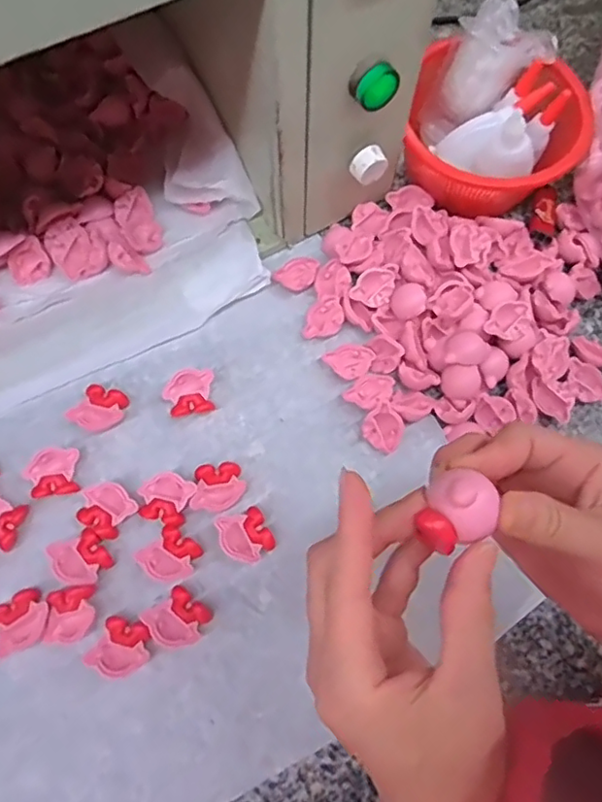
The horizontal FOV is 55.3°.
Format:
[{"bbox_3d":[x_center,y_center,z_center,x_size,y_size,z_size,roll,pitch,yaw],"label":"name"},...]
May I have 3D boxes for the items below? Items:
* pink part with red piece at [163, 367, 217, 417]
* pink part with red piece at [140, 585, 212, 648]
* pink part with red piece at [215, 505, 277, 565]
[{"bbox_3d":[-0.082,-0.005,0.423,0.035,0.017,0.032,-5,71,-4],"label":"pink part with red piece"},{"bbox_3d":[-0.079,0.141,0.370,0.033,0.016,0.033,42,75,11],"label":"pink part with red piece"},{"bbox_3d":[-0.037,0.092,0.389,0.032,0.016,0.034,-22,74,-9],"label":"pink part with red piece"}]

